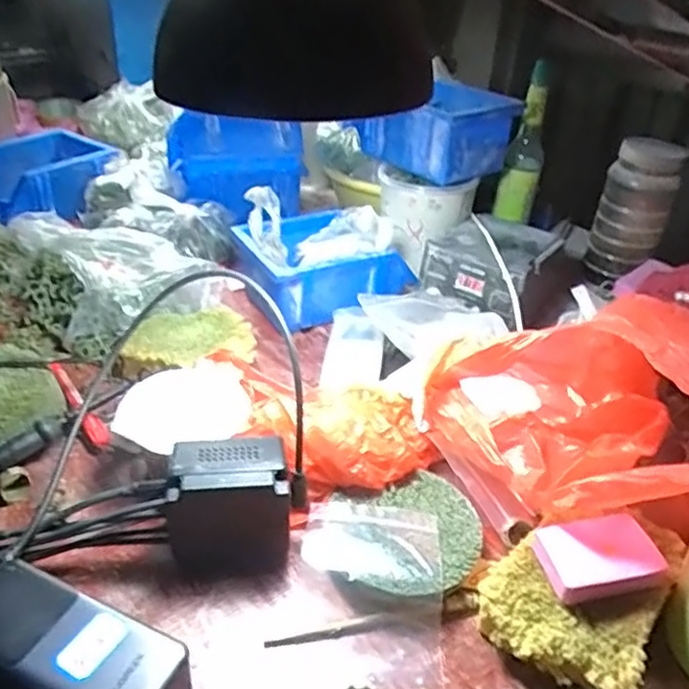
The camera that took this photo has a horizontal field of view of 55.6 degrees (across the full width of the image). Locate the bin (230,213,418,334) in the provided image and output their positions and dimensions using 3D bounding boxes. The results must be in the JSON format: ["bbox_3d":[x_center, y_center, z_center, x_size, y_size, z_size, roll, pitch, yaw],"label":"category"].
[{"bbox_3d":[-0.025,-0.086,0.729,0.182,0.072,0.123,-15,39,-25],"label":"bin"}]

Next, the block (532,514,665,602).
[{"bbox_3d":[0.156,0.131,0.405,0.071,0.018,0.046,-5,36,-13],"label":"block"}]

